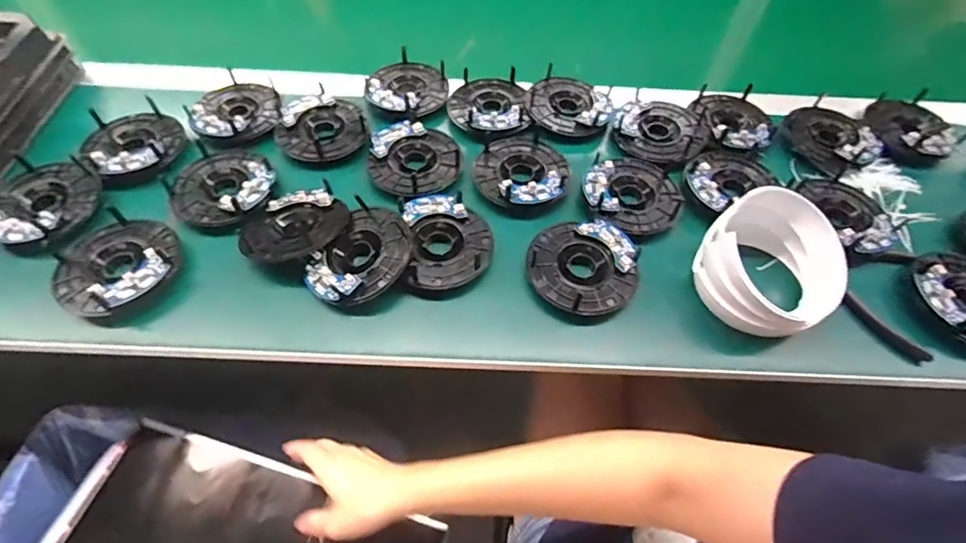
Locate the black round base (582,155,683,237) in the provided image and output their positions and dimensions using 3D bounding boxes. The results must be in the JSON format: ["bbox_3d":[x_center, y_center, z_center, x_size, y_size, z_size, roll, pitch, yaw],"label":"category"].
[{"bbox_3d":[0.156,-0.084,0.501,0.097,0.024,0.100,1,57,-2],"label":"black round base"}]

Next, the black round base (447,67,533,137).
[{"bbox_3d":[0.010,-0.198,0.570,0.095,0.021,0.101,1,57,-2],"label":"black round base"}]

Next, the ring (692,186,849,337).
[{"bbox_3d":[0.259,-0.004,0.434,0.115,0.076,0.115,1,57,-2],"label":"ring"}]

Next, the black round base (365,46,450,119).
[{"bbox_3d":[-0.089,-0.223,0.584,0.091,0.025,0.111,23,59,11],"label":"black round base"}]

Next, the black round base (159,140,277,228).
[{"bbox_3d":[-0.260,-0.090,0.484,0.101,0.019,0.097,1,57,-2],"label":"black round base"}]

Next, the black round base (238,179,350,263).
[{"bbox_3d":[-0.178,-0.042,0.462,0.085,0.028,0.102,27,54,31],"label":"black round base"}]

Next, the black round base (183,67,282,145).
[{"bbox_3d":[-0.281,-0.187,0.553,0.097,0.024,0.110,-24,62,-17],"label":"black round base"}]

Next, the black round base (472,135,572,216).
[{"bbox_3d":[0.040,-0.105,0.517,0.095,0.030,0.103,1,57,-2],"label":"black round base"}]

